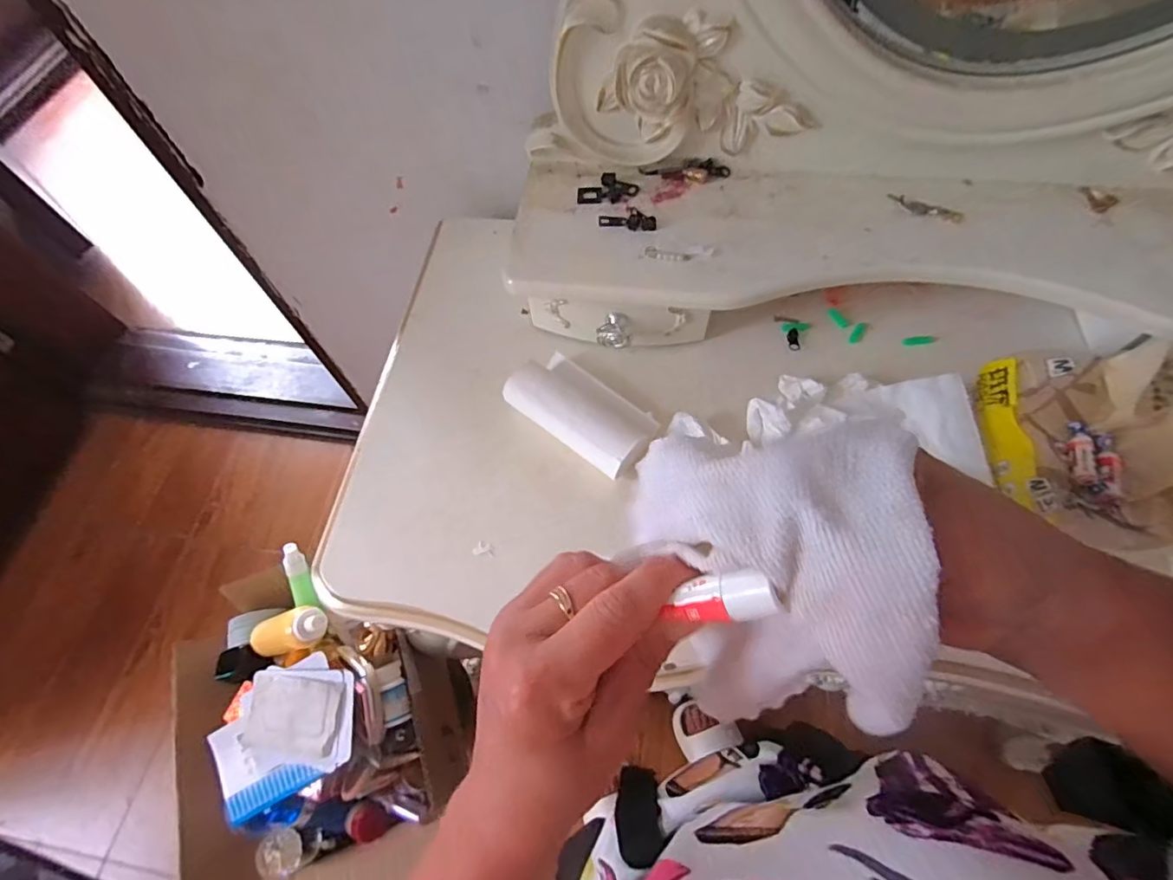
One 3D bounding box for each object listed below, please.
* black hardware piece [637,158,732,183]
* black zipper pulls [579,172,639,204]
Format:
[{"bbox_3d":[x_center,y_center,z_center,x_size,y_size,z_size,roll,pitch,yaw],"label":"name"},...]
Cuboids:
[{"bbox_3d":[0.092,-0.250,0.496,0.081,0.009,0.019,3,63,5],"label":"black hardware piece"},{"bbox_3d":[0.019,-0.231,0.491,0.055,0.010,0.031,-3,63,2],"label":"black zipper pulls"}]

